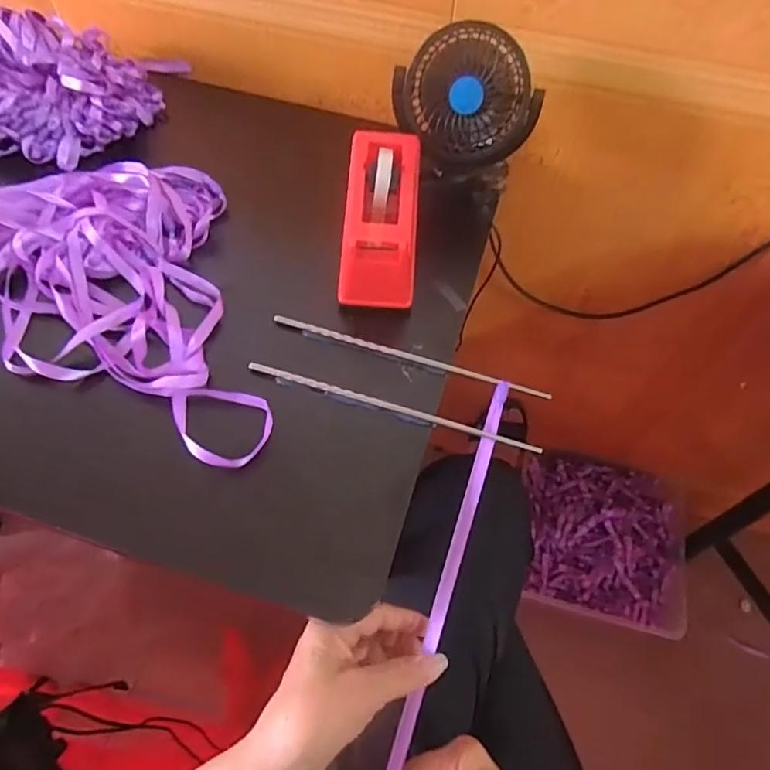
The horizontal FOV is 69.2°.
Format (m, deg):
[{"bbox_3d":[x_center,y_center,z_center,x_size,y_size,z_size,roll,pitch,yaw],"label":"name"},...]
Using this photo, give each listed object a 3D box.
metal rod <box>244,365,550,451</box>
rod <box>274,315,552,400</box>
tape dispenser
[{"bbox_3d":[0.006,0.016,0.413,0.222,0.007,0.008,15,58,7],"label":"metal rod"},{"bbox_3d":[0.019,-0.023,0.439,0.223,0.007,0.009,16,58,8],"label":"rod"},{"bbox_3d":[-0.002,-0.140,0.473,0.061,0.072,0.160,4,57,0],"label":"tape dispenser"}]

